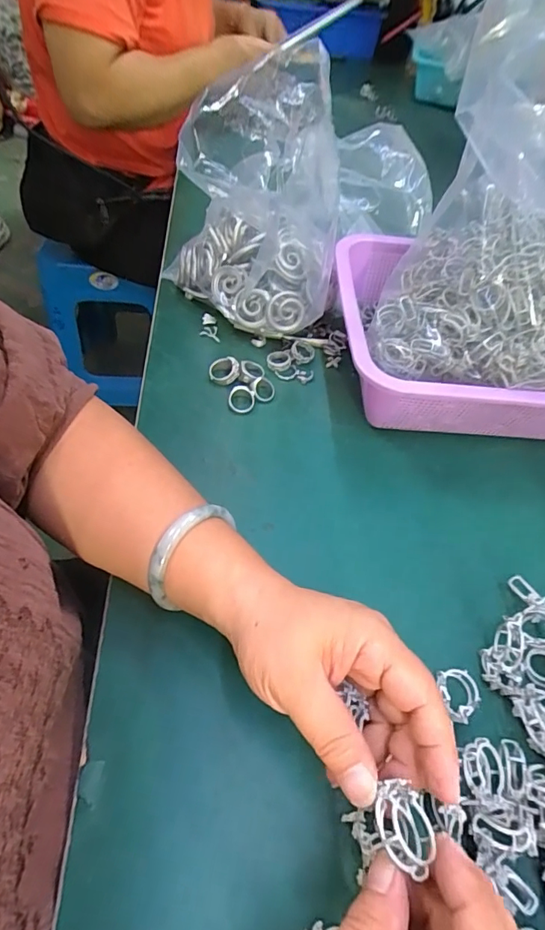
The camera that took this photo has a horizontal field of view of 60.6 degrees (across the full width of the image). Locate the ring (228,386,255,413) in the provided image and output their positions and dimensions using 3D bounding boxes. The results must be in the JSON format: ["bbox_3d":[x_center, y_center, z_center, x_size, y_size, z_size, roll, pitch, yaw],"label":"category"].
[{"bbox_3d":[-0.028,-0.059,0.421,0.023,0.004,0.027,18,73,-17],"label":"ring"}]

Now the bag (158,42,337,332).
[{"bbox_3d":[-0.017,-0.218,0.428,0.154,0.191,0.099,0,53,-9],"label":"bag"}]

